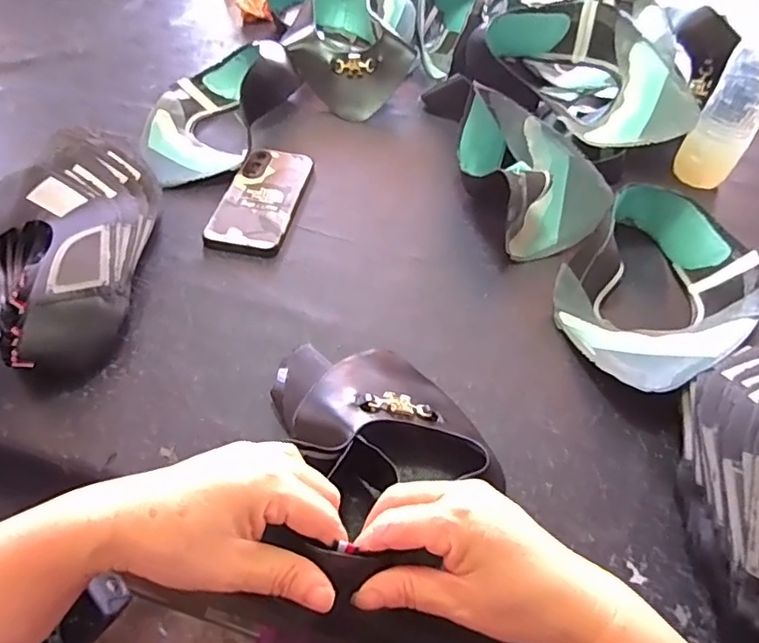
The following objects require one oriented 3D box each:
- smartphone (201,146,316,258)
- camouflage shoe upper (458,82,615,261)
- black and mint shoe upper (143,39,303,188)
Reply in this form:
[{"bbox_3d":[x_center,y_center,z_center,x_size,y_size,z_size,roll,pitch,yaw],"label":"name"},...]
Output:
[{"bbox_3d":[-0.127,-0.134,0.613,0.080,0.014,0.162,9,50,5],"label":"smartphone"},{"bbox_3d":[0.162,-0.164,0.598,0.121,0.108,0.167,-9,51,-10],"label":"camouflage shoe upper"},{"bbox_3d":[-0.202,-0.258,0.675,0.150,0.075,0.240,12,50,8],"label":"black and mint shoe upper"}]

